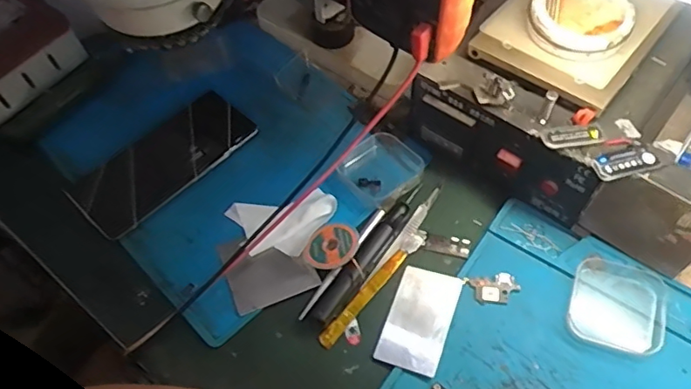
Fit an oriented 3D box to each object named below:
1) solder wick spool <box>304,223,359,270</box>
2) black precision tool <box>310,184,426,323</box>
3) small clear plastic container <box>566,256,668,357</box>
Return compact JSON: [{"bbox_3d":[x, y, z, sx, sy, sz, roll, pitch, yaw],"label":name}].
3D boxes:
[{"bbox_3d":[-0.011,0.040,0.433,0.042,0.010,0.039,-2,56,3],"label":"solder wick spool"},{"bbox_3d":[0.020,0.043,0.435,0.014,0.011,0.141,29,63,22],"label":"black precision tool"},{"bbox_3d":[0.198,0.080,0.397,0.063,0.008,0.068,17,59,15],"label":"small clear plastic container"}]

